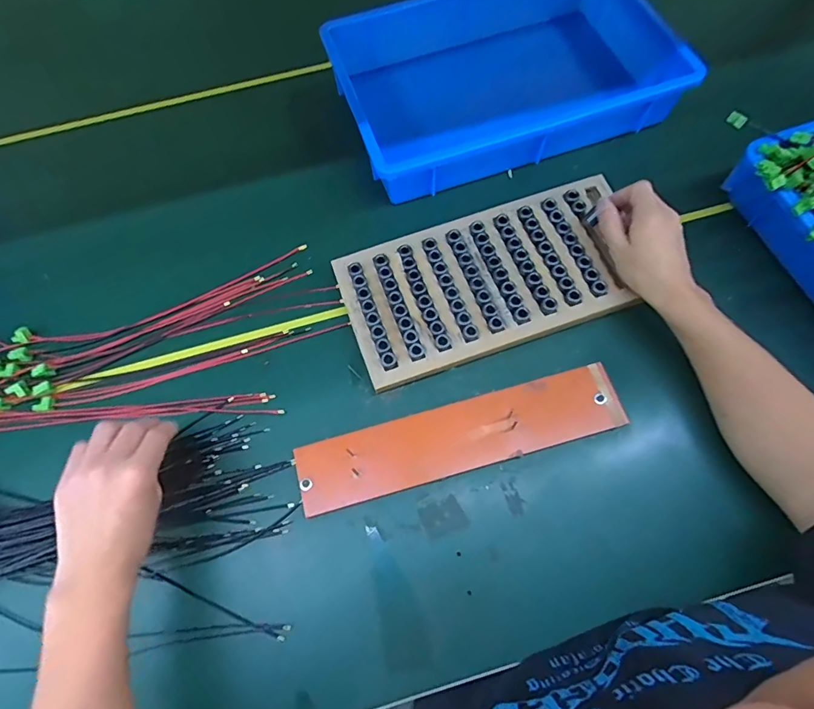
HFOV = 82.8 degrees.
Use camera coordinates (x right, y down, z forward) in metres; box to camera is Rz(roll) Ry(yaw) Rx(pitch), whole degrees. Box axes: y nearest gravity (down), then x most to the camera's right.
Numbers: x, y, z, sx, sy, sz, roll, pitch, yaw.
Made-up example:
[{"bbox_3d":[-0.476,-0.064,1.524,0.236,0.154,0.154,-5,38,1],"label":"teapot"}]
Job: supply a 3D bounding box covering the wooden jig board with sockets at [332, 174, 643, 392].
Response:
[{"bbox_3d":[0.093,-0.093,0.533,0.326,0.021,0.170,-18,68,-5],"label":"wooden jig board with sockets"}]

